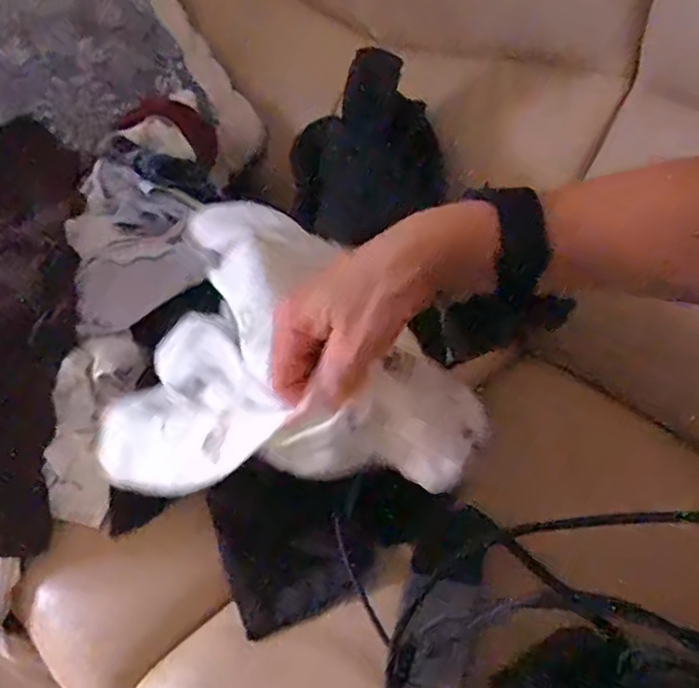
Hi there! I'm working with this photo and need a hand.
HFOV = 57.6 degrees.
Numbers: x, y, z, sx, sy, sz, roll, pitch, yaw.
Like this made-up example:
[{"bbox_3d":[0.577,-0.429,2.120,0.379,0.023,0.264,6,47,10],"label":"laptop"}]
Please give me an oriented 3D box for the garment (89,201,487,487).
[{"bbox_3d":[-0.049,0.024,0.484,0.306,0.147,0.198,19,51,24],"label":"garment"}]

